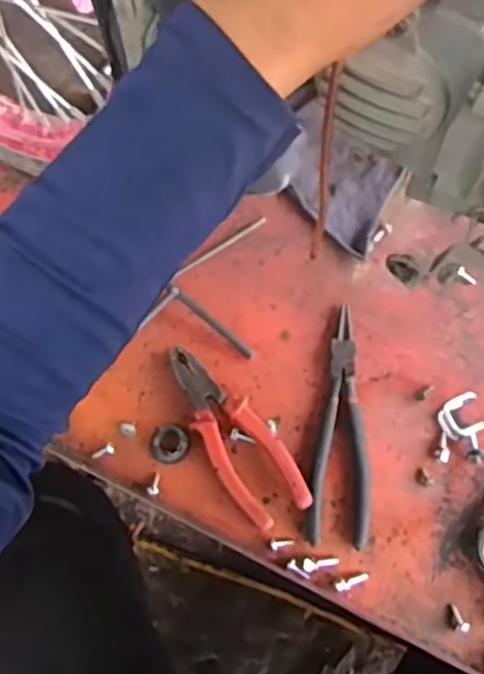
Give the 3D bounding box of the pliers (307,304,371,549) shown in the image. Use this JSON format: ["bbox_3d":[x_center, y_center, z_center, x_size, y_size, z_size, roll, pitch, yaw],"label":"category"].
[{"bbox_3d":[0.088,0.072,0.623,0.050,0.013,0.211,4,65,4],"label":"pliers"}]

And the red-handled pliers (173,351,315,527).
[{"bbox_3d":[-0.009,0.078,0.617,0.057,0.022,0.179,-28,67,-11],"label":"red-handled pliers"}]

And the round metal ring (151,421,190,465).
[{"bbox_3d":[-0.063,0.092,0.621,0.033,0.008,0.035,-1,65,1],"label":"round metal ring"}]

